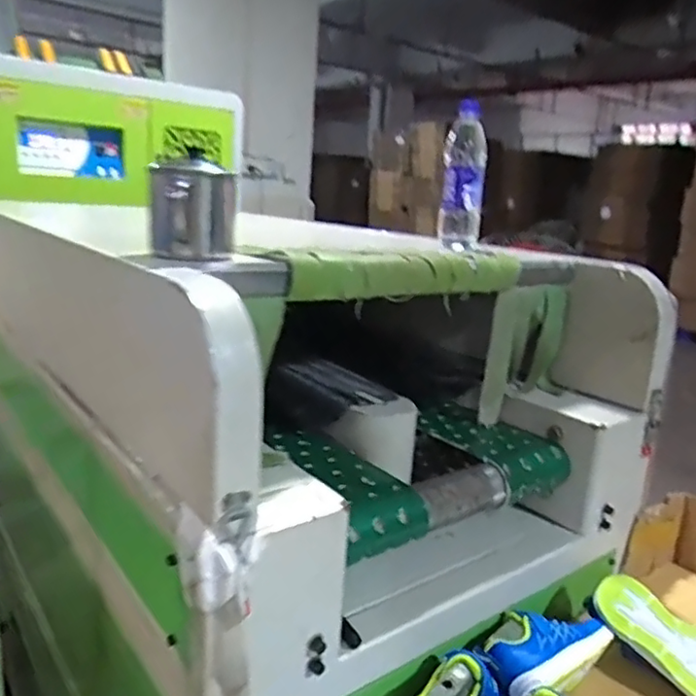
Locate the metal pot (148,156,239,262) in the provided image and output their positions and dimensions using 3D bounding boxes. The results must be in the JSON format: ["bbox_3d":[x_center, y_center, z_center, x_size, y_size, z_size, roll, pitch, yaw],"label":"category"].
[{"bbox_3d":[-0.156,-0.140,0.643,0.088,0.099,0.082,2,14,-14],"label":"metal pot"}]

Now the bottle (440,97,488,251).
[{"bbox_3d":[0.190,-0.276,1.036,0.073,0.224,0.079,6,14,5],"label":"bottle"}]

